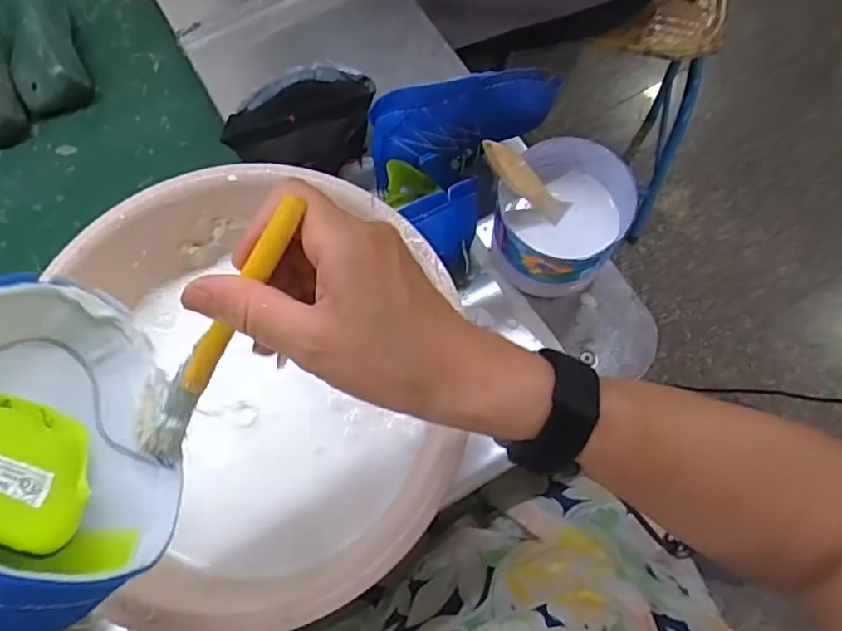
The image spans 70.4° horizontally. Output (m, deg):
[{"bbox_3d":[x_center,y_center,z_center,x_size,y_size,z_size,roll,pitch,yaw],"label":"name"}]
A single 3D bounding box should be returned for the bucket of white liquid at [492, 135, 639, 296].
[{"bbox_3d":[0.116,-0.077,0.501,0.098,0.087,0.108,37,77,10],"label":"bucket of white liquid"}]

